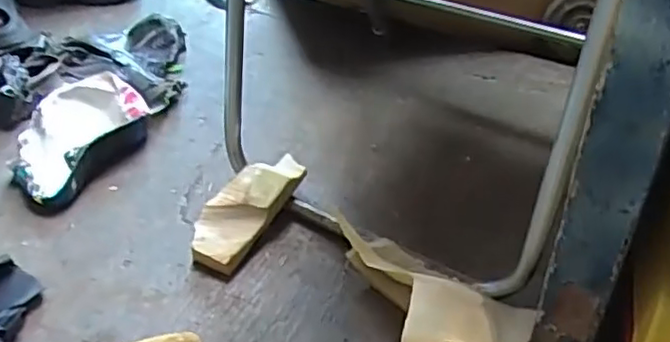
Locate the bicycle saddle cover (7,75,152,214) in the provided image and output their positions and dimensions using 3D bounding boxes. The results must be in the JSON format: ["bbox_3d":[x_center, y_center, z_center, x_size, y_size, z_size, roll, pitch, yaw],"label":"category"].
[{"bbox_3d":[-0.373,-0.051,0.931,0.165,0.055,0.225,25,50,27],"label":"bicycle saddle cover"}]

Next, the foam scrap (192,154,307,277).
[{"bbox_3d":[-0.109,0.047,0.815,0.070,0.053,0.176,22,48,24],"label":"foam scrap"}]

